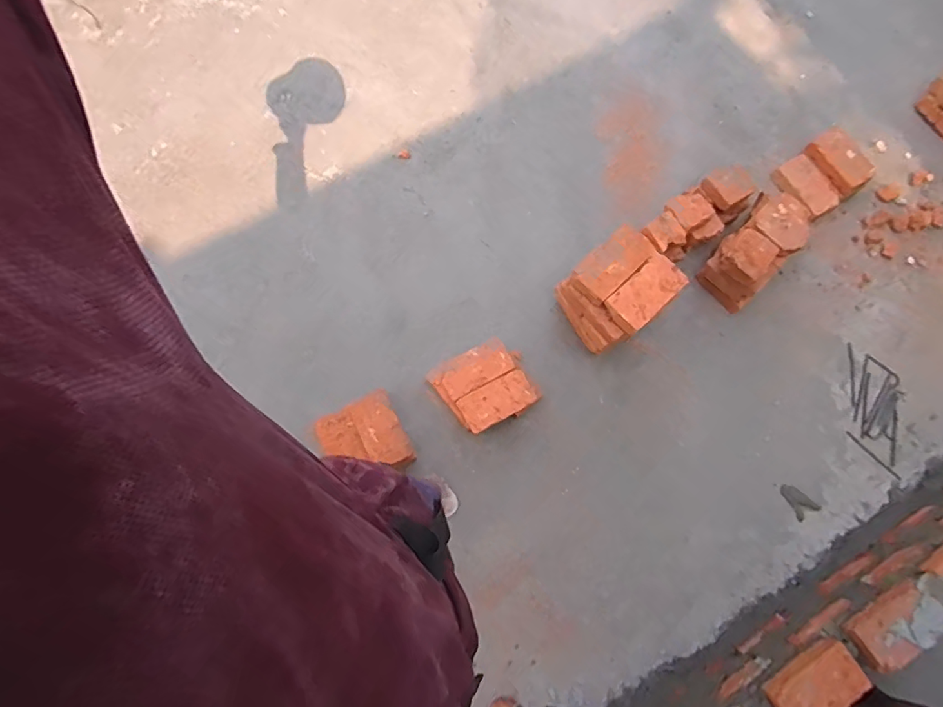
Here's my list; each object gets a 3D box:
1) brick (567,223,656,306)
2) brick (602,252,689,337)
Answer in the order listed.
[{"bbox_3d":[0.342,-0.218,1.214,0.198,0.039,0.105,-42,80,-11],"label":"brick"},{"bbox_3d":[0.414,-0.142,1.205,0.193,0.045,0.105,-43,80,-11],"label":"brick"}]

